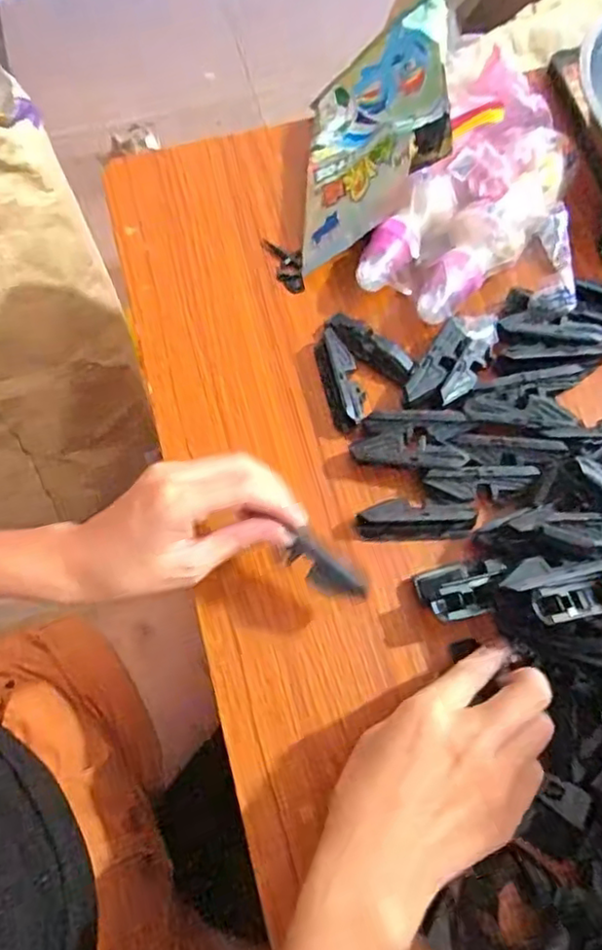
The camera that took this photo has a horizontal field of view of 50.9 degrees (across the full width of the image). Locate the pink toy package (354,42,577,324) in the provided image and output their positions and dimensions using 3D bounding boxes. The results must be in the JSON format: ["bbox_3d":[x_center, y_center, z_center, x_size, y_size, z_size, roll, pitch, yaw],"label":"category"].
[{"bbox_3d":[0.131,-0.182,0.422,0.136,0.075,0.168,23,72,9],"label":"pink toy package"}]

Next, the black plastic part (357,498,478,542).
[{"bbox_3d":[0.071,0.026,0.386,0.071,0.019,0.023,-3,70,0],"label":"black plastic part"}]

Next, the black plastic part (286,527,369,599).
[{"bbox_3d":[0.014,0.051,0.332,0.045,0.021,0.017,37,75,13],"label":"black plastic part"}]

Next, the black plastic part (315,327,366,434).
[{"bbox_3d":[0.026,-0.065,0.422,0.024,0.032,0.070,-13,70,-4],"label":"black plastic part"}]

